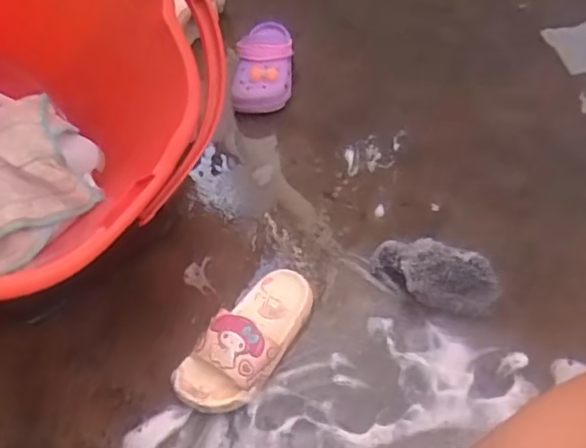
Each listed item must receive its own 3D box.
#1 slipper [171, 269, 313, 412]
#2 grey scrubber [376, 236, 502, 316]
[{"bbox_3d":[-0.046,0.117,0.667,0.076,0.051,0.179,29,61,23],"label":"slipper"},{"bbox_3d":[0.153,0.057,0.686,0.134,0.060,0.059,13,56,13],"label":"grey scrubber"}]

